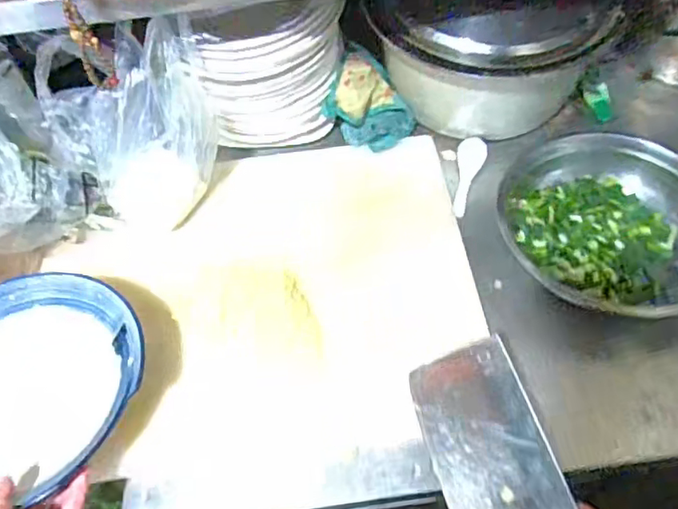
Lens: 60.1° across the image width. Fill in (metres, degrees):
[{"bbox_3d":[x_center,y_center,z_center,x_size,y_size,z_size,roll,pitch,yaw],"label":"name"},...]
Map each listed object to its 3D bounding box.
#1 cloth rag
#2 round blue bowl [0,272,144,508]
[{"bbox_3d":[0.047,-0.206,0.800,0.113,0.084,0.099,25,63,19],"label":"cloth rag"},{"bbox_3d":[-0.316,0.133,0.579,0.225,0.045,0.238,-2,58,3],"label":"round blue bowl"}]

